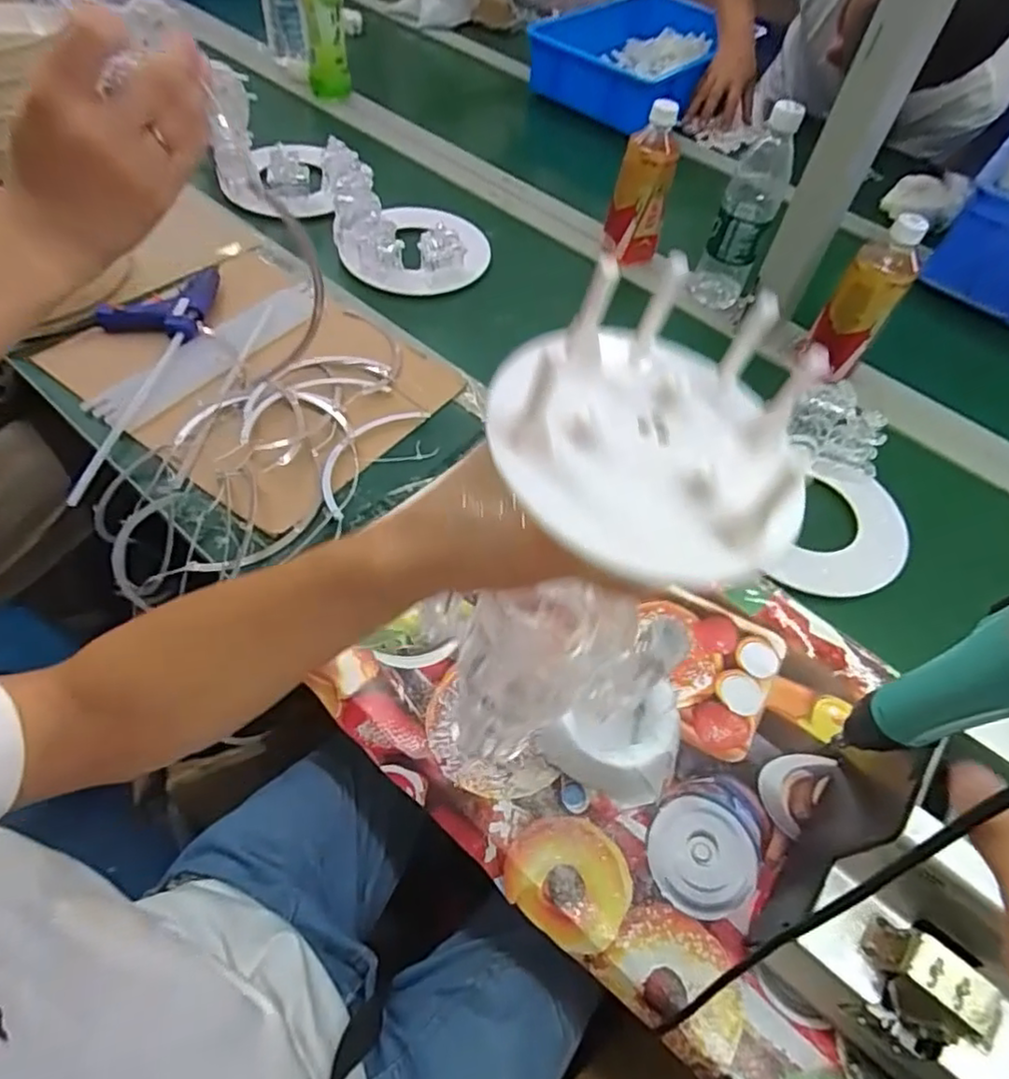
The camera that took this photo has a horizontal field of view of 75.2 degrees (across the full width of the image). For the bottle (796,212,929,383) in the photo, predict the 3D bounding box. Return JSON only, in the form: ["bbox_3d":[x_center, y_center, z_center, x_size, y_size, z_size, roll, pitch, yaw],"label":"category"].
[{"bbox_3d":[0.404,-0.267,0.736,0.069,0.178,0.059,40,61,21],"label":"bottle"}]

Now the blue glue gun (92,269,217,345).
[{"bbox_3d":[-0.384,-0.275,0.743,0.107,0.031,0.117,11,55,3],"label":"blue glue gun"}]

